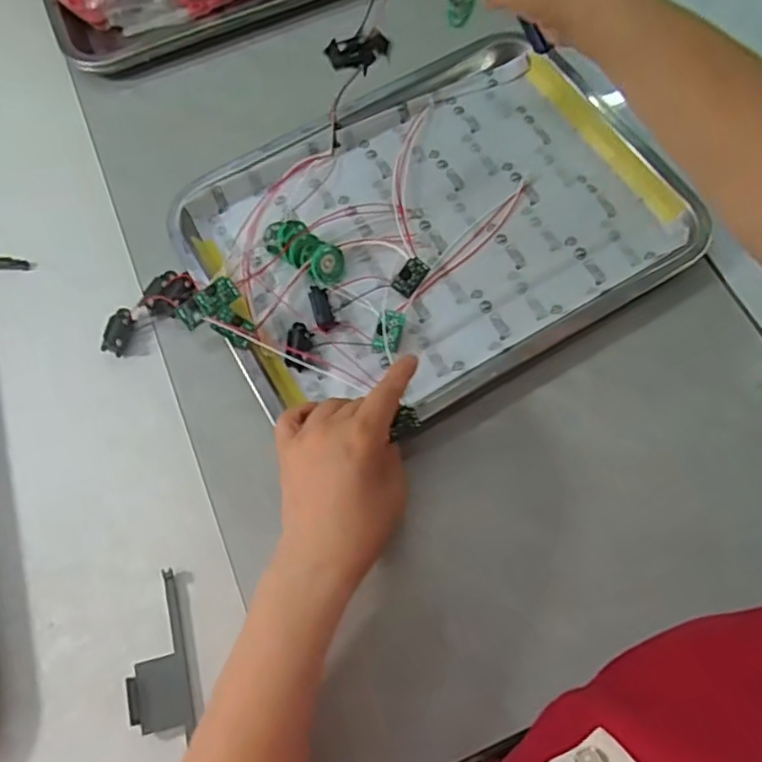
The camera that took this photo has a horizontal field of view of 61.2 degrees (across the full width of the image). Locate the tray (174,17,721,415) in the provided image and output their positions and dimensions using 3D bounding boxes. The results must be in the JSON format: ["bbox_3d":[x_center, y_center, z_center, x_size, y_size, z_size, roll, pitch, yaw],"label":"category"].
[{"bbox_3d":[0.043,-0.122,0.493,0.360,0.033,0.263,-31,70,-9],"label":"tray"}]

